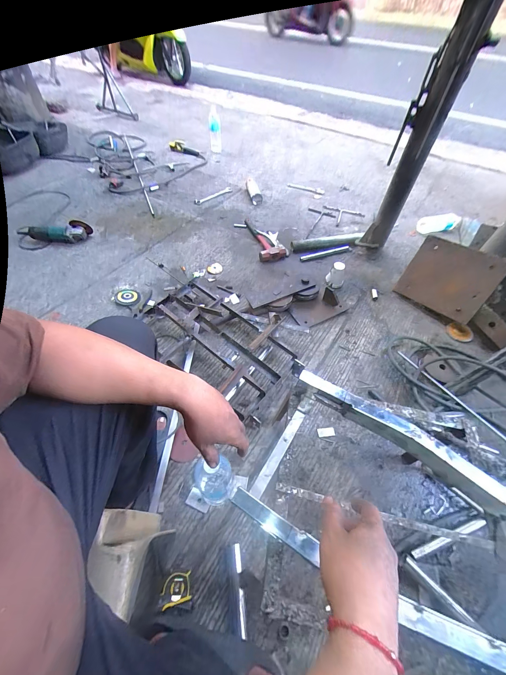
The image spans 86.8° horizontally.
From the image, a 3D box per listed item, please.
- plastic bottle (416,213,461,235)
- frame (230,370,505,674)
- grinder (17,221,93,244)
[{"bbox_3d":[1.024,-0.627,1.485,0.238,0.070,0.104,-4,54,-4],"label":"plastic bottle"},{"bbox_3d":[0.301,0.296,0.405,0.610,0.062,0.276,26,57,16],"label":"frame"},{"bbox_3d":[-0.966,-0.506,1.298,0.321,0.074,0.100,3,54,1],"label":"grinder"}]

